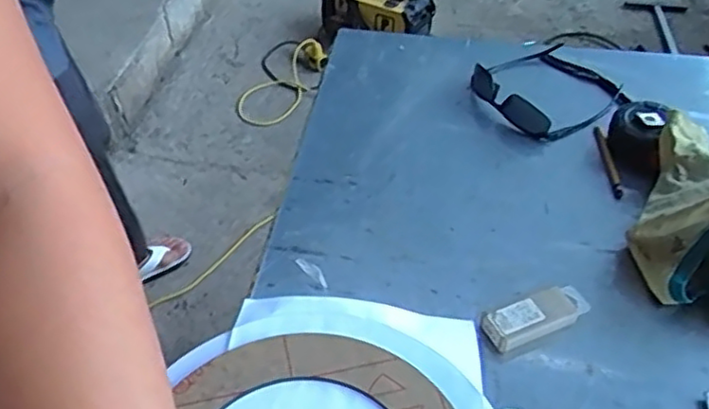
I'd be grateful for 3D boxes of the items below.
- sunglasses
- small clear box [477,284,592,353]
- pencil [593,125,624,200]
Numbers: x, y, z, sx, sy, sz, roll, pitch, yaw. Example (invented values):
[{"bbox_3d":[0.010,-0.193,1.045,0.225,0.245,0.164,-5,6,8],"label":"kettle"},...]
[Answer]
[{"bbox_3d":[0.234,-0.148,0.842,0.164,0.038,0.150,-26,47,-32],"label":"sunglasses"},{"bbox_3d":[0.162,0.099,0.602,0.099,0.020,0.040,-17,43,-24],"label":"small clear box"},{"bbox_3d":[0.284,-0.050,0.761,0.012,0.010,0.114,4,38,-1],"label":"pencil"}]

